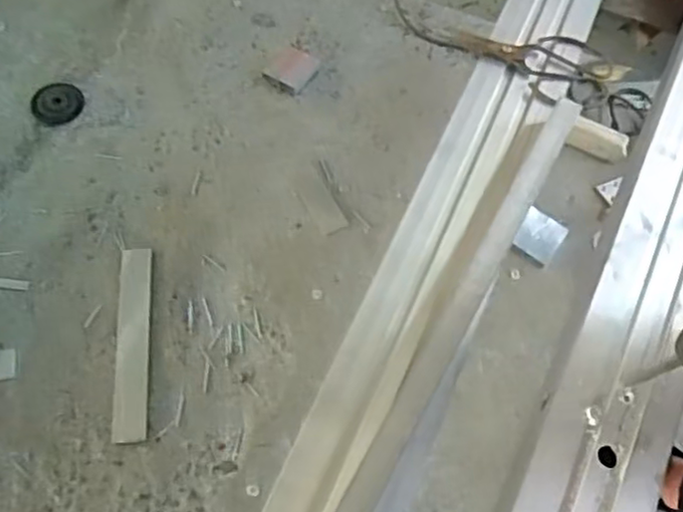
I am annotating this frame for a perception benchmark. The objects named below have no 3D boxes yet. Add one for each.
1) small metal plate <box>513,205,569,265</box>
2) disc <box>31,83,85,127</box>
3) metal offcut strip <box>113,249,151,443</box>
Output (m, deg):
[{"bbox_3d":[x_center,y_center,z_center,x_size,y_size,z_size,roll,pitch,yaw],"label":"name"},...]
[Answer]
[{"bbox_3d":[0.350,-0.036,1.187,0.075,0.010,0.082,33,77,-1],"label":"small metal plate"},{"bbox_3d":[-0.554,-0.300,1.307,0.098,0.023,0.092,1,64,-1],"label":"disc"},{"bbox_3d":[-0.341,0.137,1.098,0.052,0.009,0.323,-5,64,-4],"label":"metal offcut strip"}]

